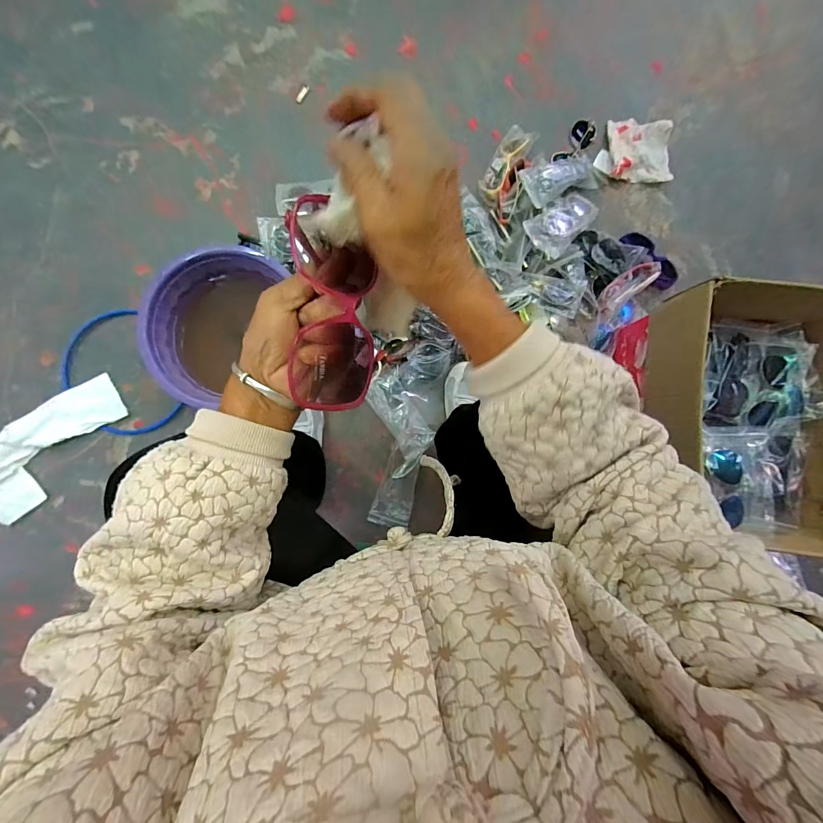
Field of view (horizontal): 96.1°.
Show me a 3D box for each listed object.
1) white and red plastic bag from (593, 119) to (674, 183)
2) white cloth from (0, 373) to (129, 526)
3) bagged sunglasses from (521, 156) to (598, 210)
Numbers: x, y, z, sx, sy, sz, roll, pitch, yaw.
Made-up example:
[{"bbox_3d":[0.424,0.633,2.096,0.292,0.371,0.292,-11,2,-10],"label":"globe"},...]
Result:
[{"bbox_3d":[0.483,-0.564,0.791,0.154,0.031,0.136,0,85,0],"label":"white and red plastic bag"},{"bbox_3d":[-0.698,0.056,0.712,0.130,0.025,0.298,43,81,-4],"label":"white cloth"},{"bbox_3d":[0.311,-0.480,0.764,0.176,0.025,0.081,-23,86,-16],"label":"bagged sunglasses"}]

